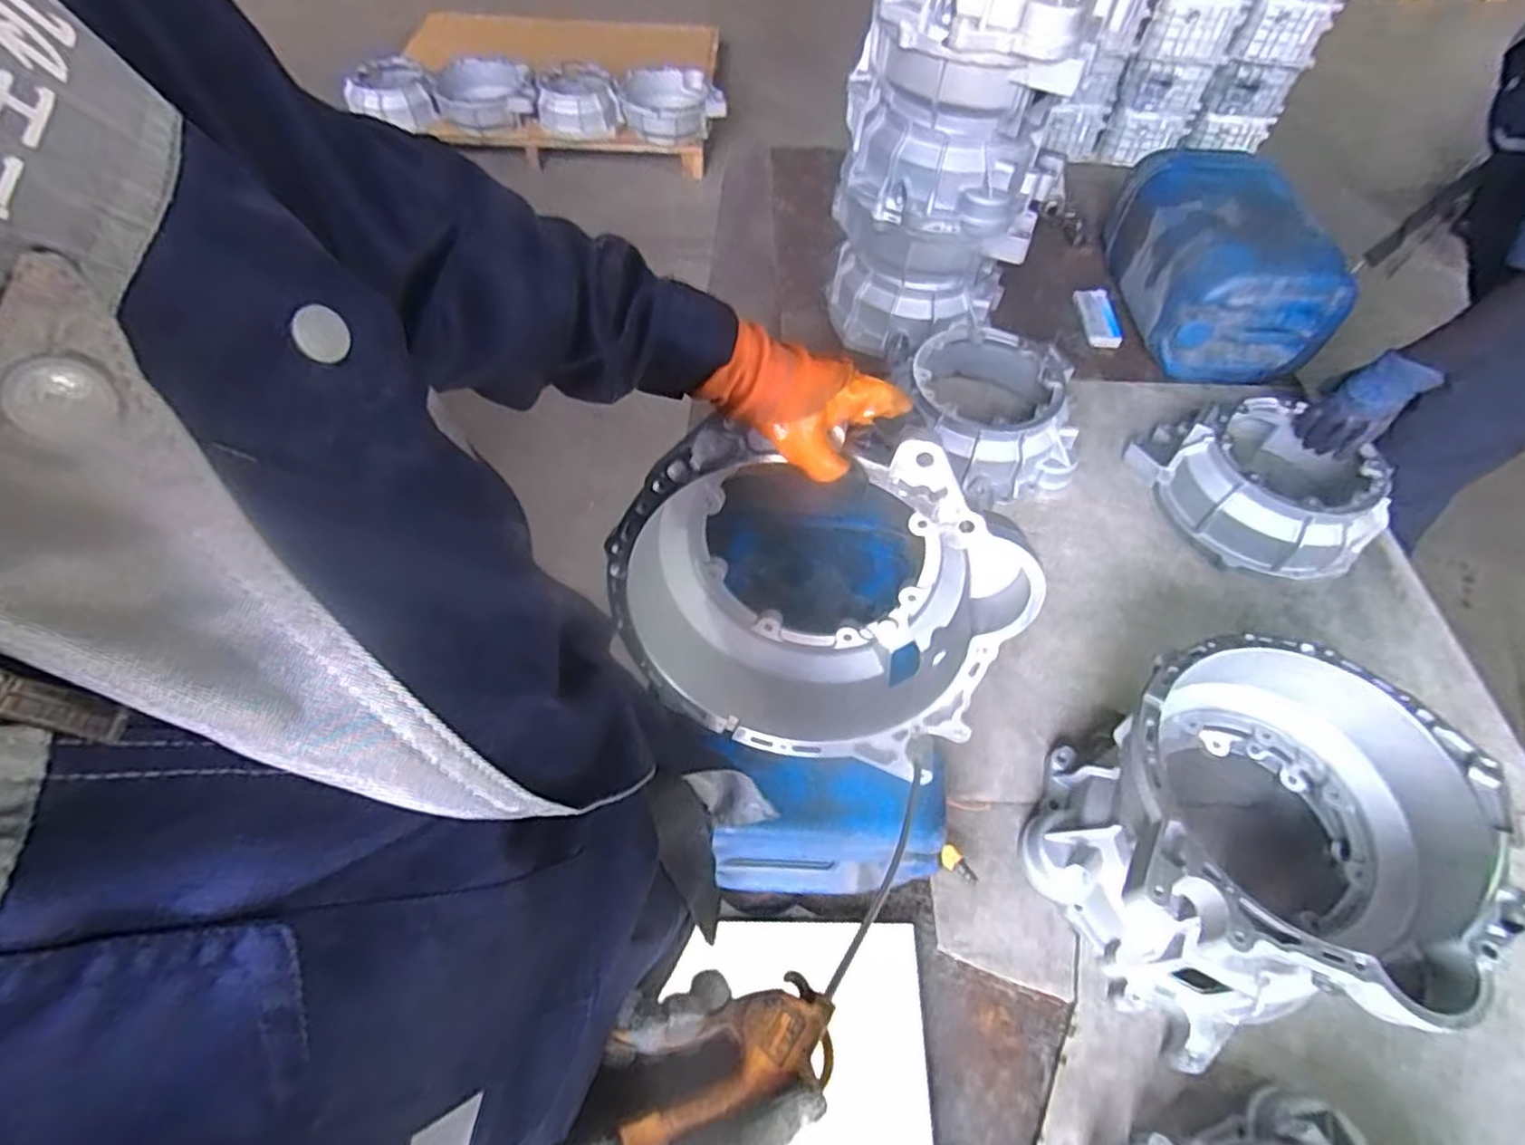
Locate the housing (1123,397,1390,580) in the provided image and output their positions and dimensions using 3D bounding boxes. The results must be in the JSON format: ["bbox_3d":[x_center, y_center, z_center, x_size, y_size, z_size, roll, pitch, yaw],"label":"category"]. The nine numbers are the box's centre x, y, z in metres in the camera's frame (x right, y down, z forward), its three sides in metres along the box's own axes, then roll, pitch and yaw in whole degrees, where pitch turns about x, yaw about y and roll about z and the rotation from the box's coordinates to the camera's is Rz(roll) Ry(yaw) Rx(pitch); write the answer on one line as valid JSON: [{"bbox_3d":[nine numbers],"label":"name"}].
[{"bbox_3d":[0.773,-0.138,1.113,0.265,0.137,0.298,-3,56,-5],"label":"housing"}]

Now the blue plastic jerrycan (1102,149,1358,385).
[{"bbox_3d":[0.855,-0.596,1.350,0.268,0.235,0.432,4,56,0],"label":"blue plastic jerrycan"}]

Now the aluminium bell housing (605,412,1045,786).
[{"bbox_3d":[0.042,0.020,0.606,0.321,0.294,0.176,13,56,6],"label":"aluminium bell housing"}]

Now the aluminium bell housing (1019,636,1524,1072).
[{"bbox_3d":[0.493,0.281,0.751,0.341,0.256,0.320,-31,63,-21],"label":"aluminium bell housing"}]

